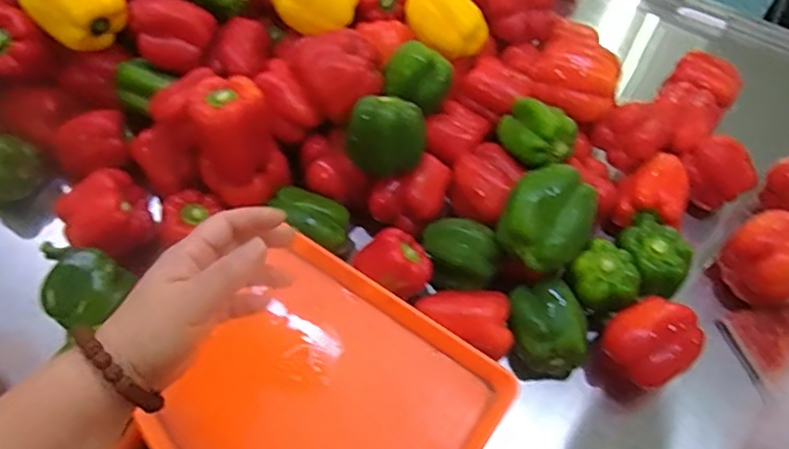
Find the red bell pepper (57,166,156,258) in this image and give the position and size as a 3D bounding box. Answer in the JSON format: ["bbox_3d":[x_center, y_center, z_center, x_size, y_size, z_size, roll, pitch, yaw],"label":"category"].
[{"bbox_3d":[-0.305,-0.014,0.653,0.087,0.062,0.080,2,54,-2],"label":"red bell pepper"}]

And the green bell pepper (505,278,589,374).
[{"bbox_3d":[0.155,0.103,0.634,0.075,0.057,0.089,-7,55,-8],"label":"green bell pepper"}]

